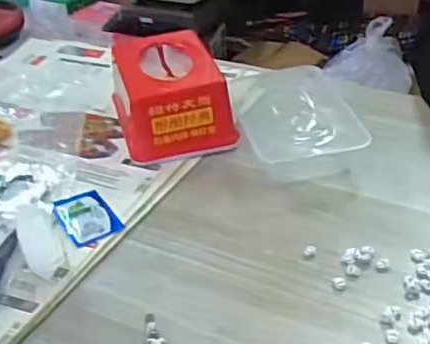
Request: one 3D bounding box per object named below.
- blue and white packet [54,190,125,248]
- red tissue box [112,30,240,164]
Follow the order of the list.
[{"bbox_3d":[-0.114,0.039,0.555,0.044,0.005,0.061,-24,40,-25],"label":"blue and white packet"},{"bbox_3d":[-0.052,-0.085,0.661,0.107,0.077,0.147,-14,38,-14],"label":"red tissue box"}]

